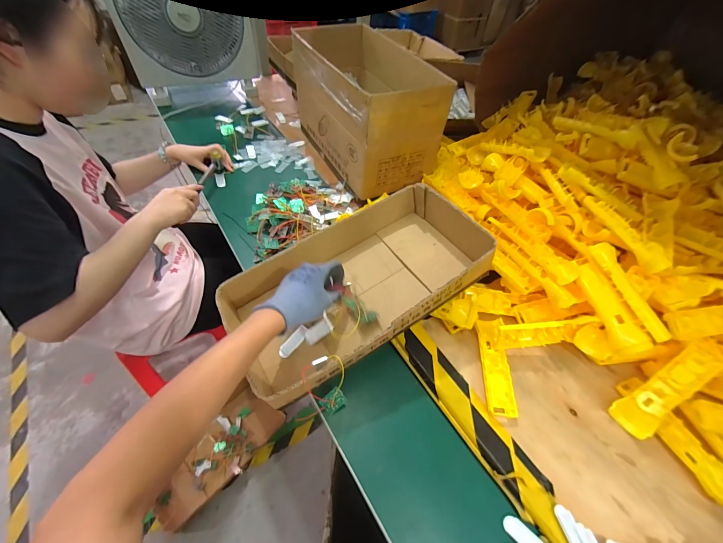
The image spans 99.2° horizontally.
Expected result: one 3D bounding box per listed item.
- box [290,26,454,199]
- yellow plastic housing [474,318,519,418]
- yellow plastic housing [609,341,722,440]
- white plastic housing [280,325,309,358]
[{"bbox_3d":[0.011,-0.410,0.780,0.233,0.217,0.402,-18,55,-19],"label":"box"},{"bbox_3d":[0.217,0.150,0.504,0.047,0.025,0.155,7,50,0],"label":"yellow plastic housing"},{"bbox_3d":[0.462,0.170,0.459,0.184,0.021,0.046,-38,60,-3],"label":"yellow plastic housing"},{"bbox_3d":[-0.111,0.113,0.499,0.020,0.012,0.058,35,71,21],"label":"white plastic housing"}]

